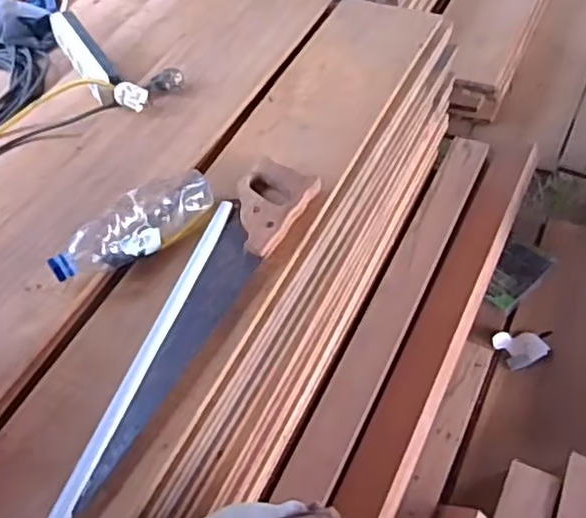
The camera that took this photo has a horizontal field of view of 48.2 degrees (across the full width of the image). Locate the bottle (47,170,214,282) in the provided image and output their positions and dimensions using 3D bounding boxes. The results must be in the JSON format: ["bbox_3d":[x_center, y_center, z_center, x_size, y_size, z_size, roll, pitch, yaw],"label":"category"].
[{"bbox_3d":[-0.200,-0.043,0.824,0.218,0.050,0.058,-34,56,-21],"label":"bottle"}]

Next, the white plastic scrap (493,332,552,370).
[{"bbox_3d":[0.377,0.142,1.083,0.073,0.016,0.068,-18,52,-9],"label":"white plastic scrap"}]

